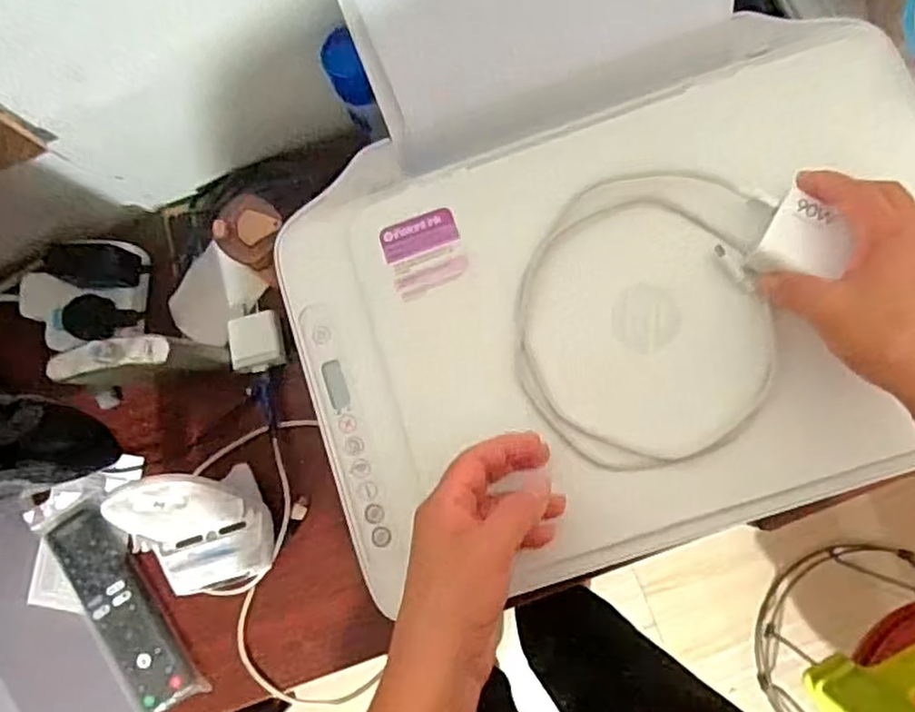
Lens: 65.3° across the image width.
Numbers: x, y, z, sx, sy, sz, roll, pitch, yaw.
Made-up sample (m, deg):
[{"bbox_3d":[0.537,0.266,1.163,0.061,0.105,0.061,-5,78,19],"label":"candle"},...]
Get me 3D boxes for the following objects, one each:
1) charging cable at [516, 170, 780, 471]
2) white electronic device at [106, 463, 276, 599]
[{"bbox_3d":[0.111,-0.021,0.430,0.151,0.024,0.178,-1,85,5],"label":"charging cable"},{"bbox_3d":[-0.199,0.133,0.529,0.088,0.127,0.091,0,85,5],"label":"white electronic device"}]

